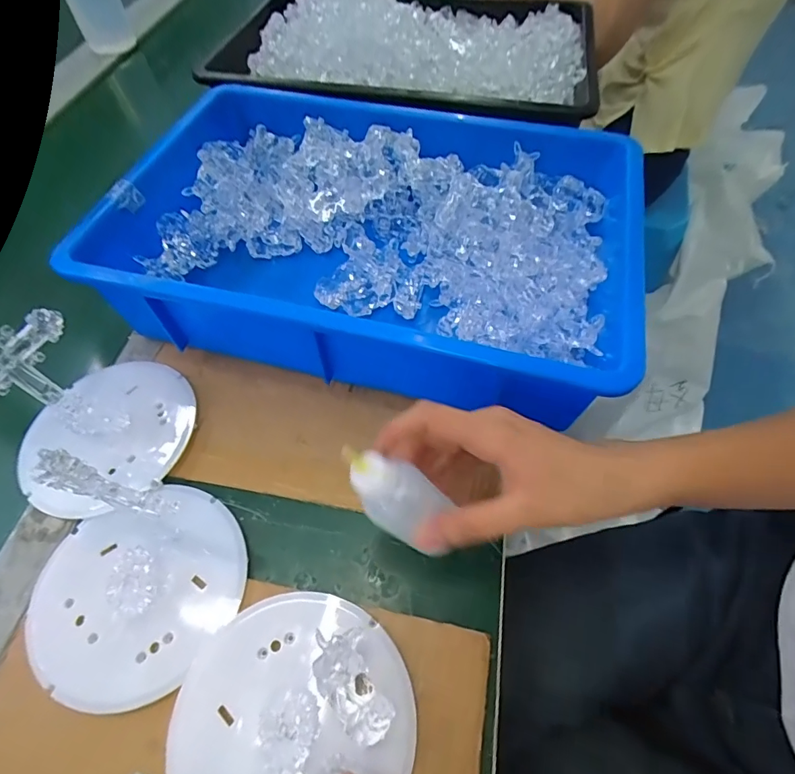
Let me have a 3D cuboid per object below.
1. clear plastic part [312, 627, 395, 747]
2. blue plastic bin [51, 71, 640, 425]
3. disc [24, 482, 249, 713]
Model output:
[{"bbox_3d":[-0.026,0.166,0.254,0.031,0.017,0.056,-21,59,-11],"label":"clear plastic part"},{"bbox_3d":[-0.015,-0.126,0.397,0.420,0.092,0.269,13,59,10],"label":"blue plastic bin"},{"bbox_3d":[-0.166,0.123,0.288,0.122,0.019,0.126,-1,58,1],"label":"disc"}]

